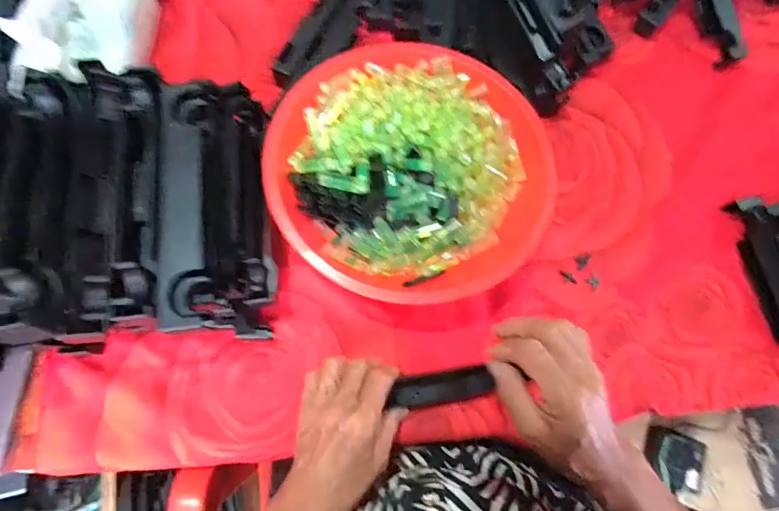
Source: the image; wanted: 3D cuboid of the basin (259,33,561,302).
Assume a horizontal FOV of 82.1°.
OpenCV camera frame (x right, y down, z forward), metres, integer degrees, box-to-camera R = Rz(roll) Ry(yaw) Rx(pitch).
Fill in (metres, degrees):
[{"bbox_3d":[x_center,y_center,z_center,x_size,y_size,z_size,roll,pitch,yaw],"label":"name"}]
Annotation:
[{"bbox_3d":[0.021,-0.081,0.423,0.245,0.069,0.239,1,72,-2],"label":"basin"}]

